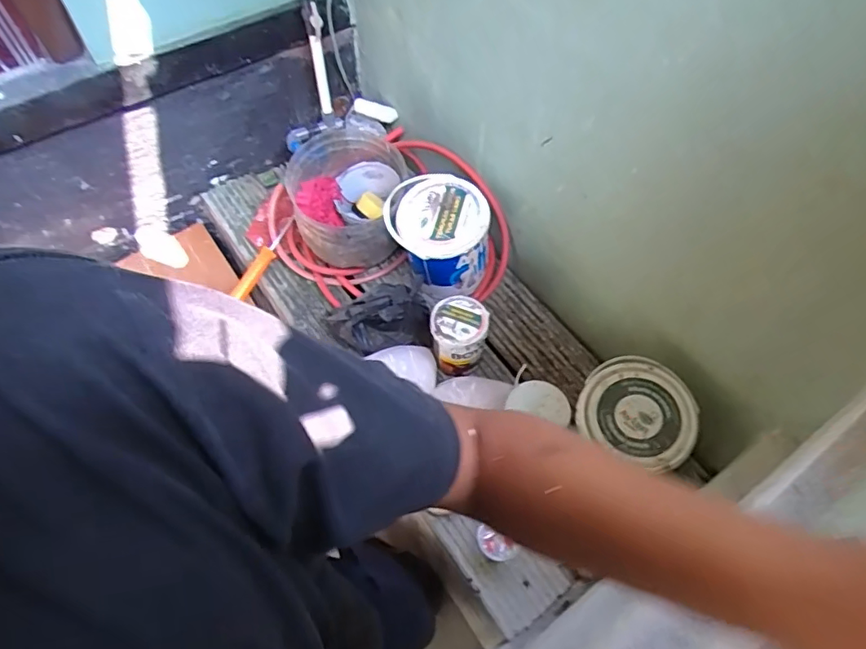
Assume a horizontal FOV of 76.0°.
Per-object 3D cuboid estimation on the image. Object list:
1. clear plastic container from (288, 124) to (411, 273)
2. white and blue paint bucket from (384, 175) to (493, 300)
[{"bbox_3d":[-0.186,-0.270,1.226,0.260,0.180,0.268,-6,60,-5],"label":"clear plastic container"},{"bbox_3d":[0.011,-0.183,1.178,0.213,0.190,0.178,3,60,0],"label":"white and blue paint bucket"}]

